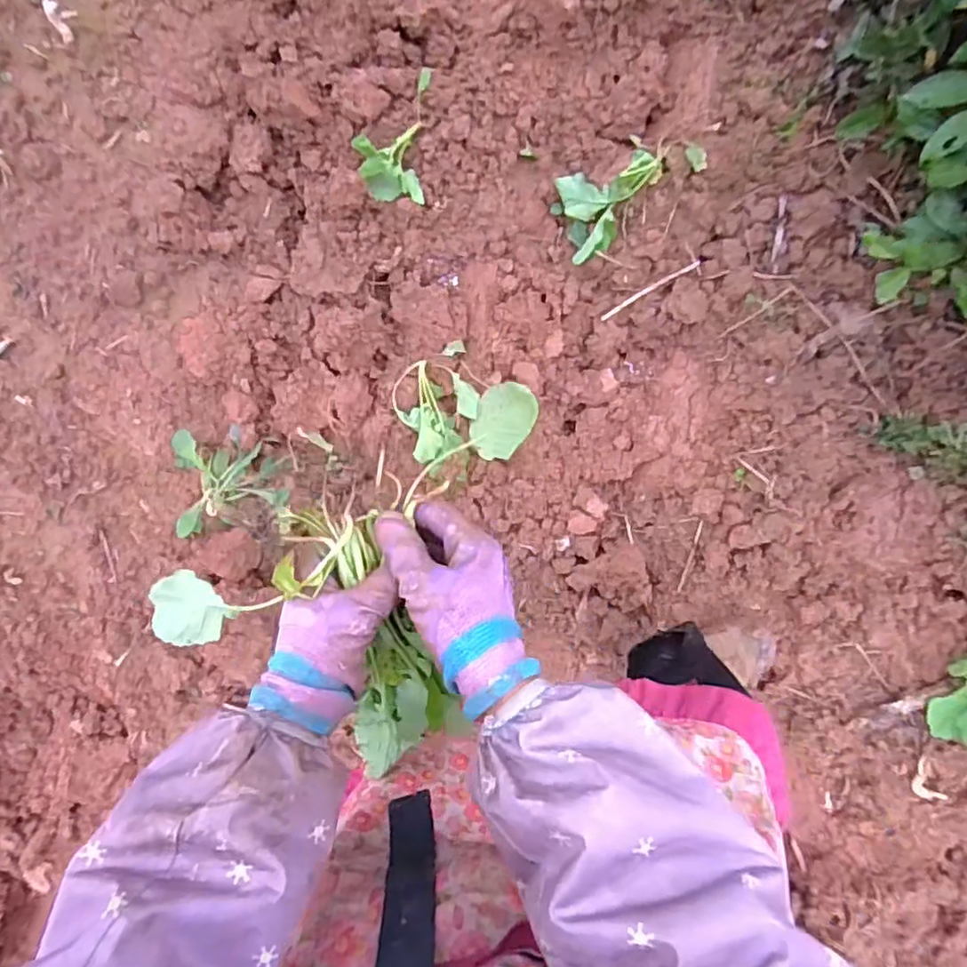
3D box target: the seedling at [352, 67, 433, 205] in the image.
[{"bbox_3d":[-0.145,-0.535,0.988,0.114,0.041,0.189,5,95,-5],"label":"seedling"}]

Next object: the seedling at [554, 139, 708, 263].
[{"bbox_3d":[0.214,-0.443,0.957,0.227,0.044,0.125,-28,94,22],"label":"seedling"}]

